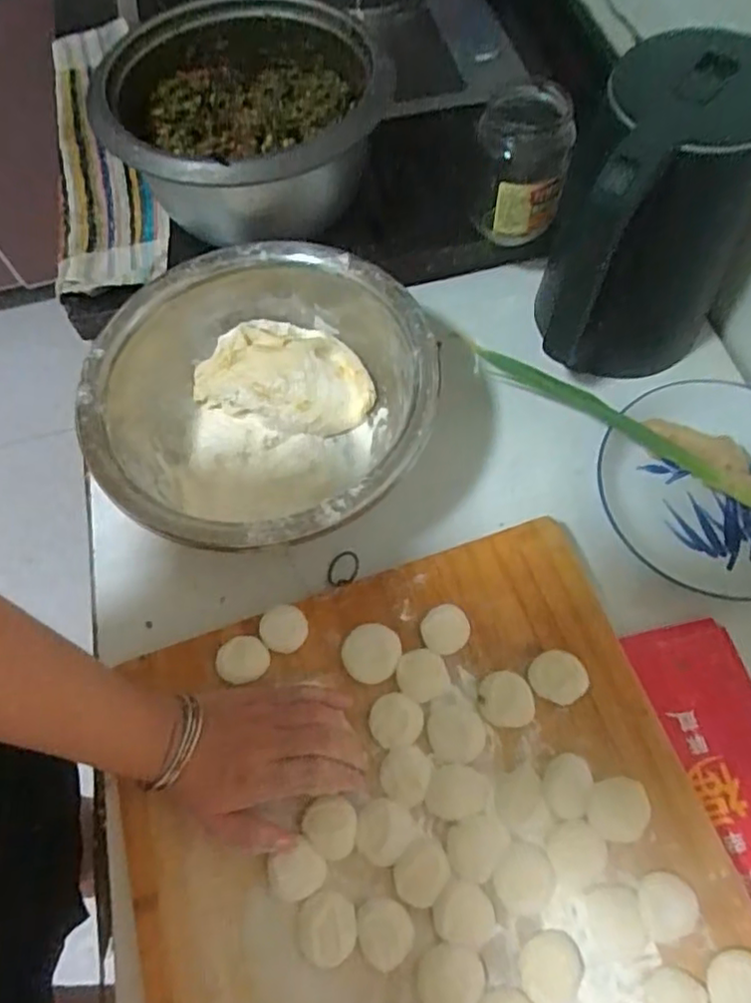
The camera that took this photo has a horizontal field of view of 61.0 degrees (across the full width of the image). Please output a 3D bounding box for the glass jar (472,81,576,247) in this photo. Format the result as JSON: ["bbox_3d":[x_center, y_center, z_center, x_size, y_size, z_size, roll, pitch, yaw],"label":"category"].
[{"bbox_3d":[0.123,-0.286,0.552,0.071,0.105,0.071,-1,66,2],"label":"glass jar"}]

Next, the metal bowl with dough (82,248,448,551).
[{"bbox_3d":[-0.090,-0.075,0.527,0.260,0.107,0.258,-1,66,2],"label":"metal bowl with dough"}]

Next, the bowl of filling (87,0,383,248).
[{"bbox_3d":[-0.117,-0.337,0.571,0.219,0.106,0.233,-1,66,2],"label":"bowl of filling"}]

